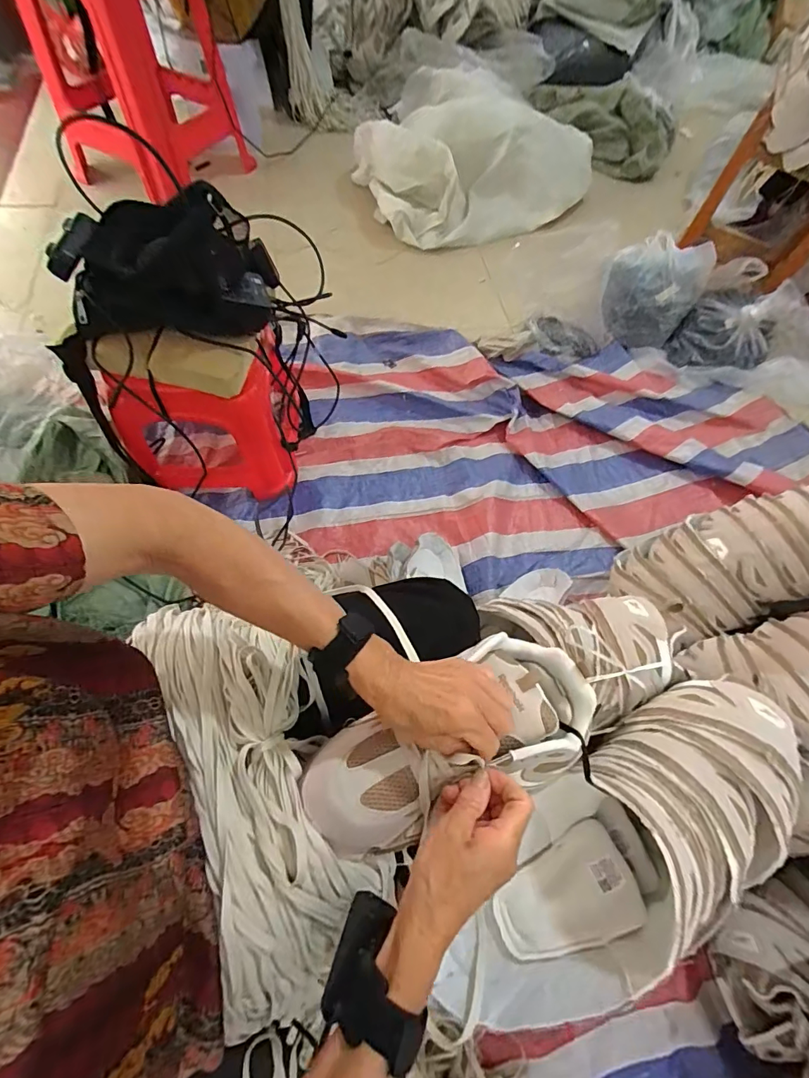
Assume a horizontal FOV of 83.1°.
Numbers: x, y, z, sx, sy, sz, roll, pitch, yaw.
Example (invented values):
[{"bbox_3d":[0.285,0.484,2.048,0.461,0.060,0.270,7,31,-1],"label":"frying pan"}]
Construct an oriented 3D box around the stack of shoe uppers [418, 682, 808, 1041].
[{"bbox_3d":[0.201,0.291,0.413,0.411,0.137,0.178,-41,73,-5],"label":"stack of shoe uppers"}]

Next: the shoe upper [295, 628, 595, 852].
[{"bbox_3d":[0.044,0.171,0.390,0.259,0.060,0.119,-21,67,-14],"label":"shoe upper"}]

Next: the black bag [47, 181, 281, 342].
[{"bbox_3d":[-0.346,-0.401,0.664,0.278,0.135,0.148,-3,63,-6],"label":"black bag"}]

